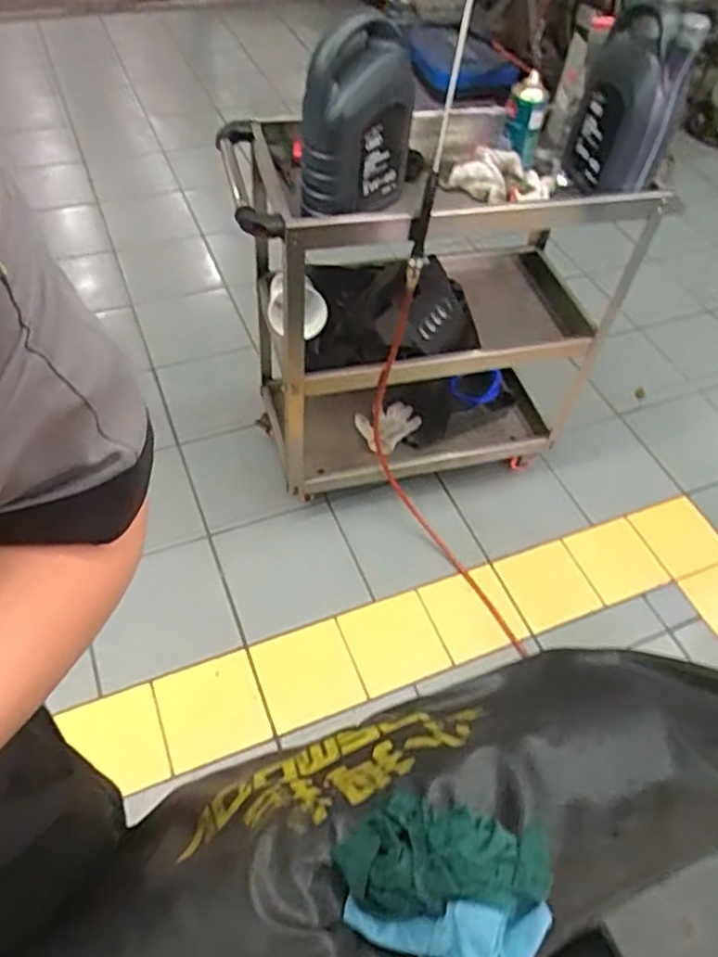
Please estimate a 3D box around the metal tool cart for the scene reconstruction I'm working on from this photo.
[{"bbox_3d":[0.144,-0.334,1.466,0.758,0.735,0.396,-9,53,-11],"label":"metal tool cart"}]

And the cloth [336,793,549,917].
[{"bbox_3d":[0.069,0.308,0.545,0.168,0.056,0.098,14,52,6],"label":"cloth"}]

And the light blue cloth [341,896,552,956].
[{"bbox_3d":[0.061,0.355,0.511,0.162,0.052,0.073,-4,50,16],"label":"light blue cloth"}]

